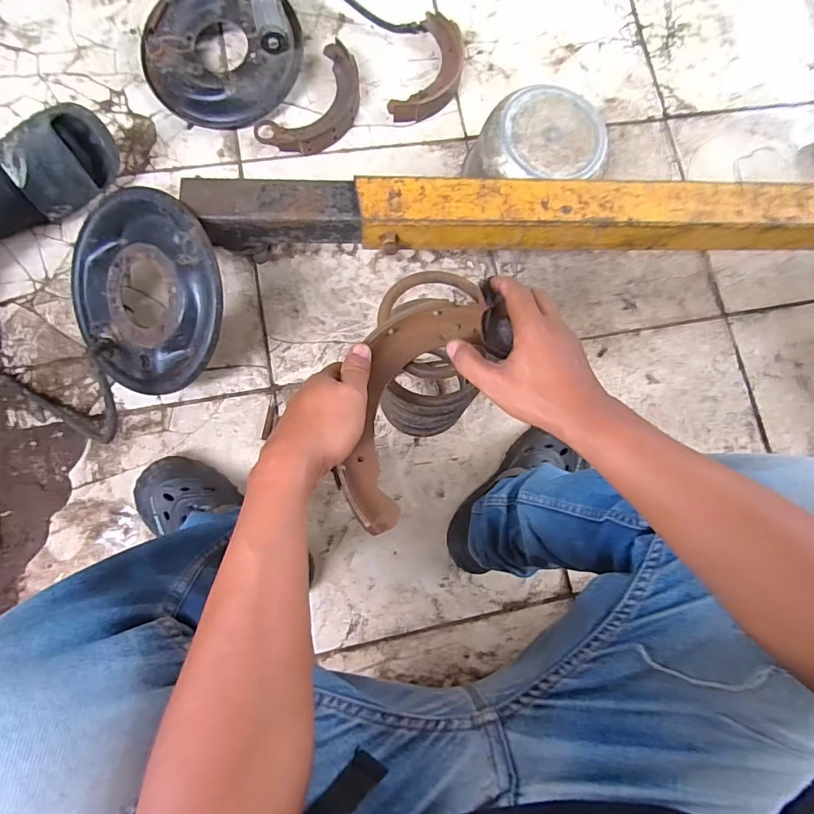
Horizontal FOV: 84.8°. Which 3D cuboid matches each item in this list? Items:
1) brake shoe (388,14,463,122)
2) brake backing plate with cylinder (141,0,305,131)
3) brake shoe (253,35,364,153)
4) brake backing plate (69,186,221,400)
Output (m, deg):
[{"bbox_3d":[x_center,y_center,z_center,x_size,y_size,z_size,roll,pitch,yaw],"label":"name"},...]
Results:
[{"bbox_3d":[0.047,-0.613,0.813,0.103,0.036,0.221,20,82,-3],"label":"brake shoe"},{"bbox_3d":[-0.325,-0.621,0.749,0.273,0.090,0.253,1,83,-5],"label":"brake backing plate with cylinder"},{"bbox_3d":[-0.152,-0.528,0.783,0.118,0.034,0.223,36,82,0],"label":"brake shoe"},{"bbox_3d":[-0.369,-0.157,0.631,0.274,0.033,0.263,4,102,20],"label":"brake backing plate"}]

